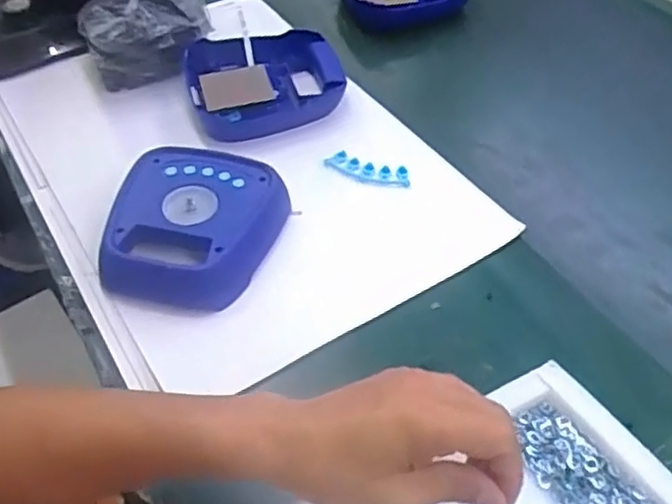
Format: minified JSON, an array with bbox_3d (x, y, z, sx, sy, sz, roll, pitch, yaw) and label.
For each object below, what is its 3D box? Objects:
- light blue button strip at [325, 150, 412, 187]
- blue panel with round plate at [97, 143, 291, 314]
[{"bbox_3d":[0.035,-0.089,0.724,0.094,0.014,0.024,20,52,18],"label":"light blue button strip"},{"bbox_3d":[-0.133,-0.024,0.645,0.163,0.045,0.170,6,49,7],"label":"blue panel with round plate"}]

